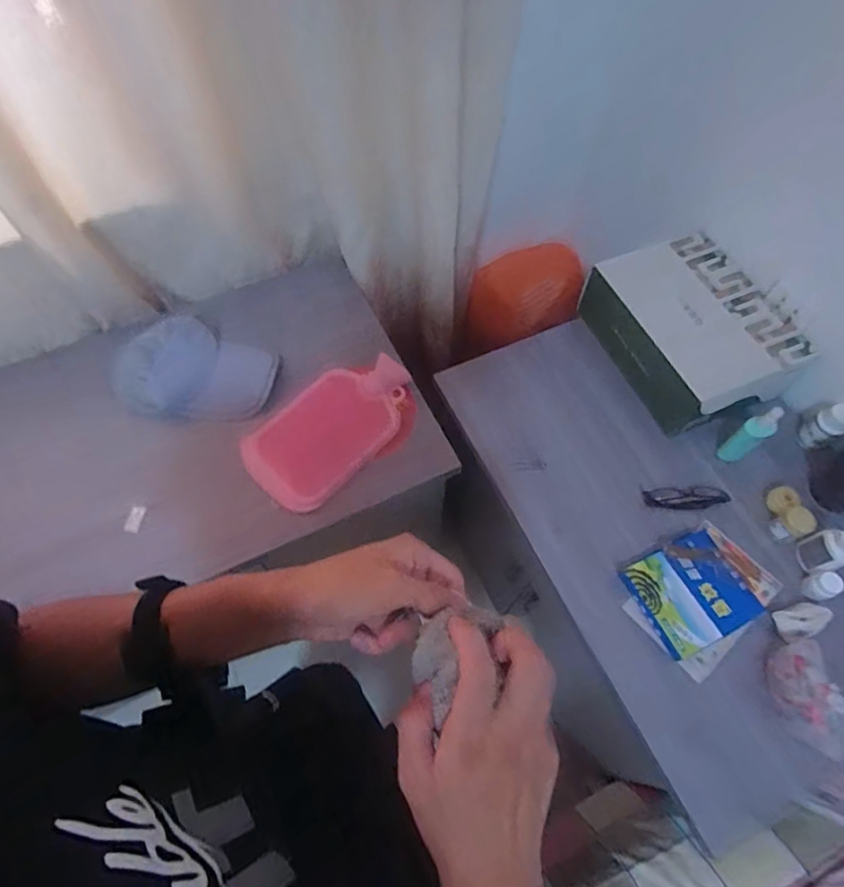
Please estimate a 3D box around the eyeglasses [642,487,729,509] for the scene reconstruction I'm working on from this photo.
[{"bbox_3d":[0.421,0.086,0.855,0.130,0.030,0.032,1,64,1],"label":"eyeglasses"}]

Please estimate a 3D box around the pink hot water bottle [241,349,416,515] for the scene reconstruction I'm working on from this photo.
[{"bbox_3d":[-0.145,-0.030,0.884,0.296,0.027,0.178,-42,71,-18],"label":"pink hot water bottle"}]

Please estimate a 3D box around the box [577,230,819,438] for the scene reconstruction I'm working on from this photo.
[{"bbox_3d":[0.462,-0.200,0.934,0.265,0.124,0.317,-23,66,-11],"label":"box"}]

